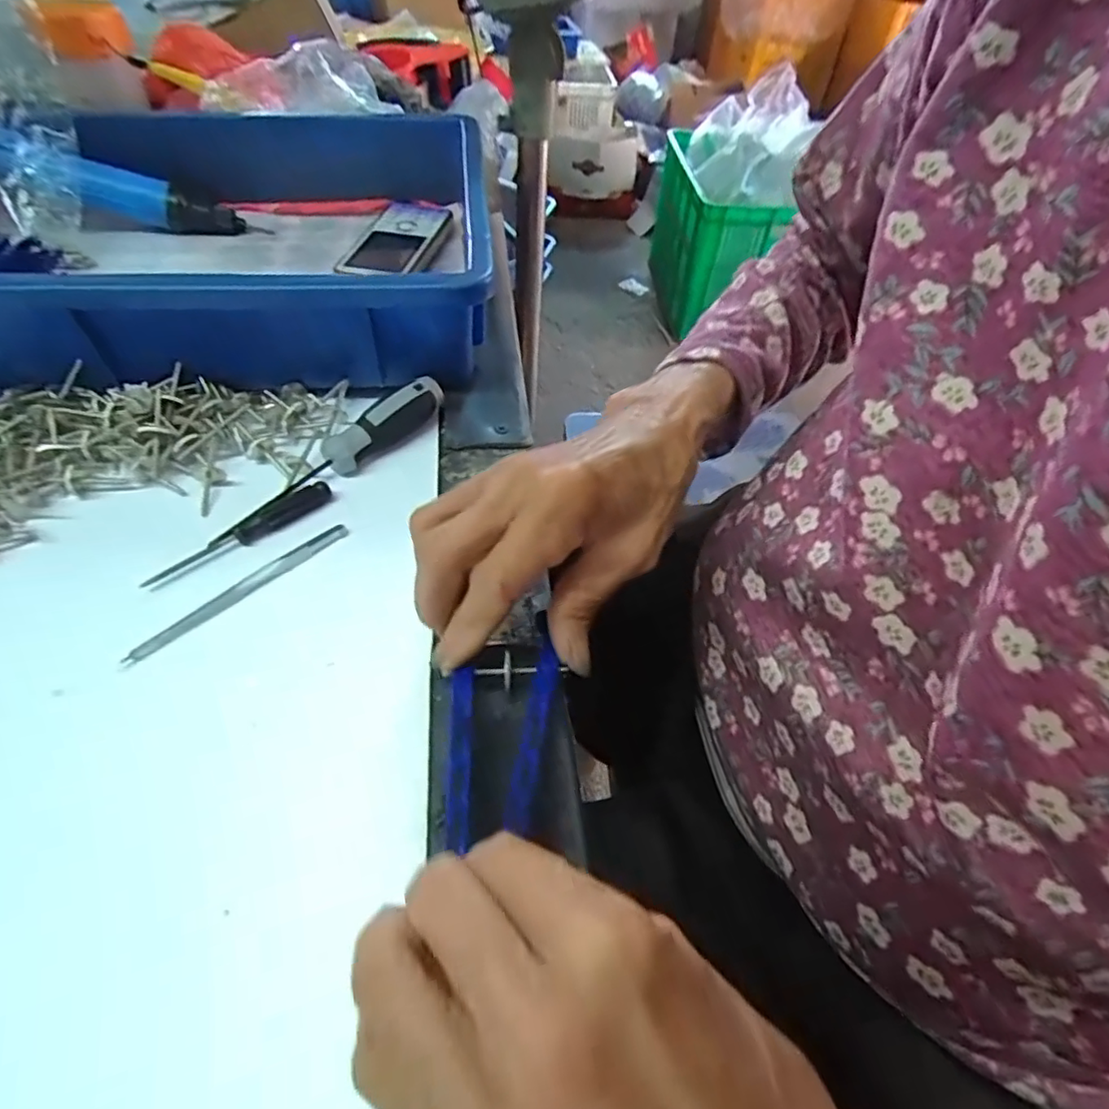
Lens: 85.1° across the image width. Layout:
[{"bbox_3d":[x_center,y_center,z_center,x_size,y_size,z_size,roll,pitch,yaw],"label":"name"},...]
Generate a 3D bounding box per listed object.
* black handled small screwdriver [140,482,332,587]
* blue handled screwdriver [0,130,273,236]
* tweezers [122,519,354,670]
[{"bbox_3d":[-0.153,-0.011,0.297,0.091,0.008,0.012,-34,61,-28],"label":"black handled small screwdriver"},{"bbox_3d":[-0.346,-0.280,0.454,0.221,0.030,0.036,8,45,-26],"label":"blue handled screwdriver"},{"bbox_3d":[-0.142,0.015,0.277,0.008,0.006,0.104,38,57,23],"label":"tweezers"}]

